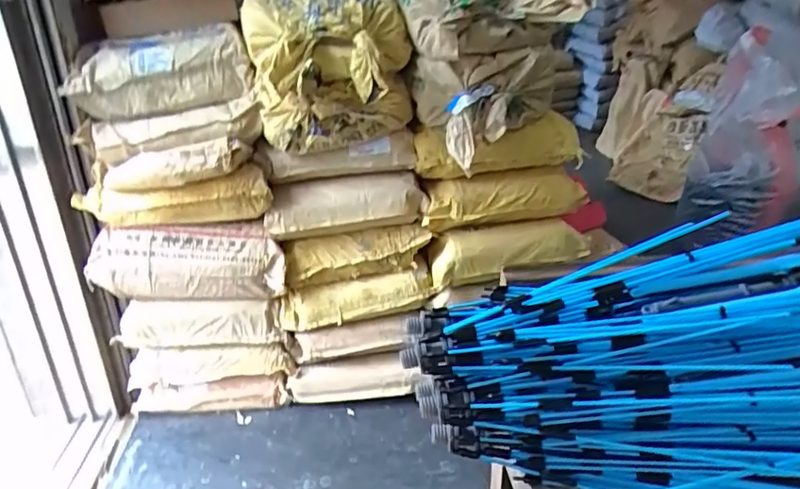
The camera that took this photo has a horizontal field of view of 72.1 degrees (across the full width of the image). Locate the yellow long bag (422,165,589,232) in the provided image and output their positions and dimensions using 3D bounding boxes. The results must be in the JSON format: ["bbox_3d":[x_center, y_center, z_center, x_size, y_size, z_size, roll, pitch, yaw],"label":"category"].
[{"bbox_3d":[0.275,-0.119,1.444,0.432,0.128,0.085,-6,24,-9],"label":"yellow long bag"}]

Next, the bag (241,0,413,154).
[{"bbox_3d":[-0.168,-0.425,1.340,0.381,0.361,0.339,-4,24,-4],"label":"bag"}]

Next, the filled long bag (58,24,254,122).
[{"bbox_3d":[-0.548,-0.402,1.293,0.398,0.180,0.168,-3,24,-4],"label":"filled long bag"}]

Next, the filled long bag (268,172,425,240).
[{"bbox_3d":[-0.146,-0.106,1.448,0.408,0.134,0.105,-7,24,-13],"label":"filled long bag"}]

